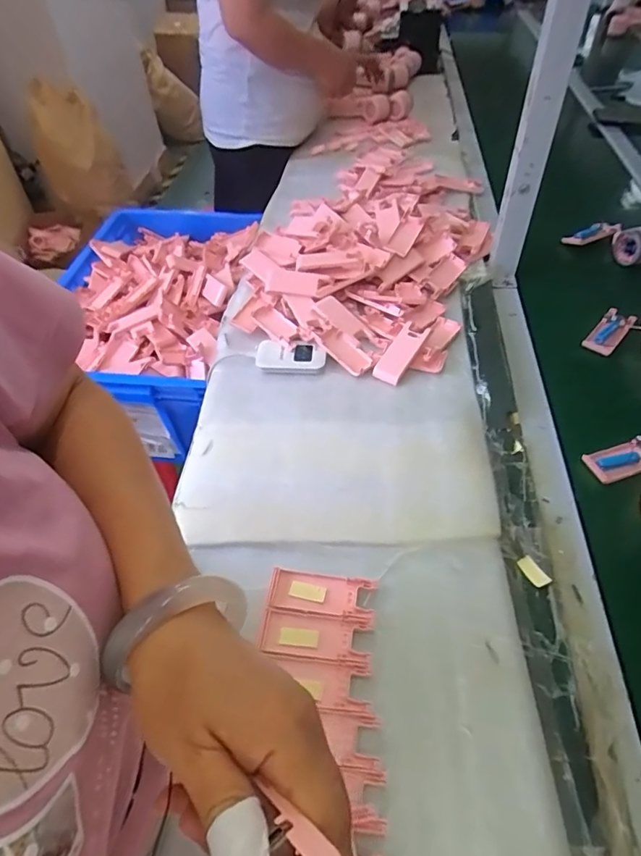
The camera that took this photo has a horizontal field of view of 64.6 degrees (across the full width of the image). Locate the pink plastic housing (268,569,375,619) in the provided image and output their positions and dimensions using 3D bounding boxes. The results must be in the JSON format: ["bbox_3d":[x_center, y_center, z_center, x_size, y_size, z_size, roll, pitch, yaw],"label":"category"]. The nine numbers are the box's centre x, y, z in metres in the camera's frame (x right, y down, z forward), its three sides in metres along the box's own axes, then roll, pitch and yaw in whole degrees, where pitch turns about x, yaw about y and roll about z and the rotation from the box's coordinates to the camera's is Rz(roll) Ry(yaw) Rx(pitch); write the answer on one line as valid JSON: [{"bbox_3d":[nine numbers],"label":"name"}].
[{"bbox_3d":[0.000,0.161,0.493,0.102,0.006,0.038,7,50,9],"label":"pink plastic housing"}]

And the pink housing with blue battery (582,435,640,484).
[{"bbox_3d":[0.354,0.035,0.587,0.093,0.017,0.038,-16,50,-11],"label":"pink housing with blue battery"}]

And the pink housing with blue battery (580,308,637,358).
[{"bbox_3d":[0.417,-0.140,0.732,0.040,0.016,0.087,34,71,28],"label":"pink housing with blue battery"}]

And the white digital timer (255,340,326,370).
[{"bbox_3d":[-0.043,-0.101,0.710,0.099,0.014,0.047,7,50,9],"label":"white digital timer"}]

